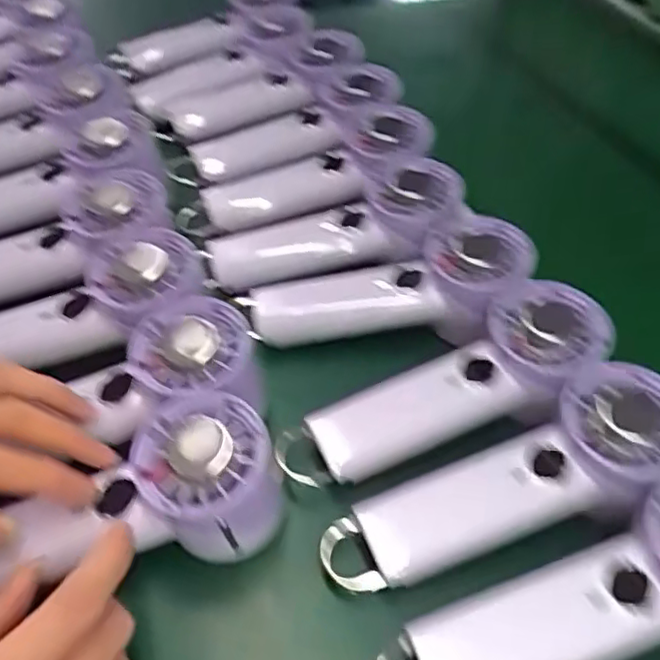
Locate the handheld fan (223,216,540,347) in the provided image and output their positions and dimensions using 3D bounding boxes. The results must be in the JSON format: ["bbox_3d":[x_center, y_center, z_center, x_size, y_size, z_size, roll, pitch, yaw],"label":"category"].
[{"bbox_3d":[0.033,-0.023,0.417,0.189,0.041,0.064,-12,48,10],"label":"handheld fan"}]

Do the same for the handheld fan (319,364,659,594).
[{"bbox_3d":[0.091,0.077,0.328,0.194,0.029,0.062,-26,53,1],"label":"handheld fan"}]

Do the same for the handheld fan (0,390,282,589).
[{"bbox_3d":[-0.114,0.091,0.310,0.180,0.055,0.066,-21,53,-9],"label":"handheld fan"}]

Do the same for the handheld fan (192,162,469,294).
[{"bbox_3d":[0.001,-0.068,0.449,0.182,0.033,0.062,-16,48,12],"label":"handheld fan"}]

